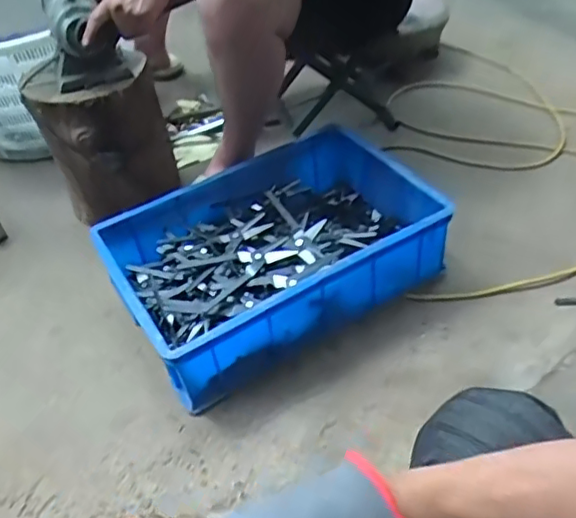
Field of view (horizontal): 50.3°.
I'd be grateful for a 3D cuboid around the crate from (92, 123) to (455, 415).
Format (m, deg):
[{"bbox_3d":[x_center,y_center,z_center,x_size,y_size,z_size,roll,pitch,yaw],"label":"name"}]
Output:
[{"bbox_3d":[-0.032,-0.019,1.033,0.496,0.166,0.345,-25,47,-19],"label":"crate"}]

